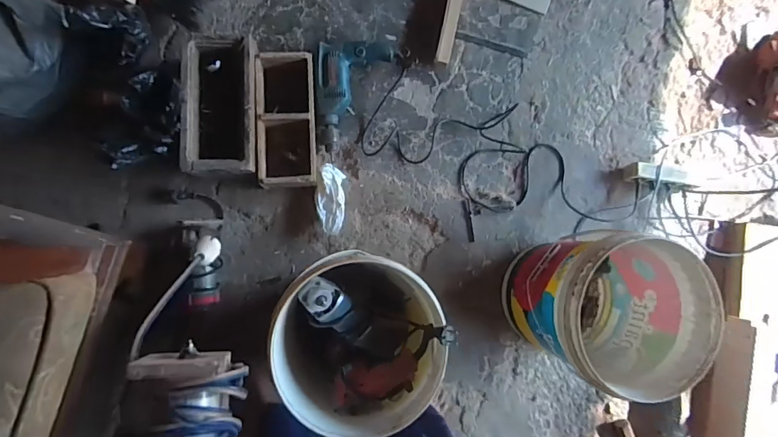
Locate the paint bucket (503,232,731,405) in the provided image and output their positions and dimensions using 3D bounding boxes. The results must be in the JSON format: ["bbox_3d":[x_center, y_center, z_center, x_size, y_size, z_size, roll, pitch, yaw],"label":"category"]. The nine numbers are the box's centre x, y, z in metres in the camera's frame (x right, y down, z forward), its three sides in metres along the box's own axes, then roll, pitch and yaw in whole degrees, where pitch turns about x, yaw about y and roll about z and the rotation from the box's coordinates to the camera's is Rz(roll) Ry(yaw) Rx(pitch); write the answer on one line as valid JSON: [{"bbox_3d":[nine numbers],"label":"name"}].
[{"bbox_3d":[0.459,0.189,1.052,0.308,0.370,0.297,0,89,-7],"label":"paint bucket"}]

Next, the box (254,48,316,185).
[{"bbox_3d":[-0.239,-0.226,1.115,0.134,0.099,0.309,-2,89,-7],"label":"box"}]

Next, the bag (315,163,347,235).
[{"bbox_3d":[-0.143,-0.046,1.147,0.070,0.049,0.172,4,89,-7],"label":"bag"}]

